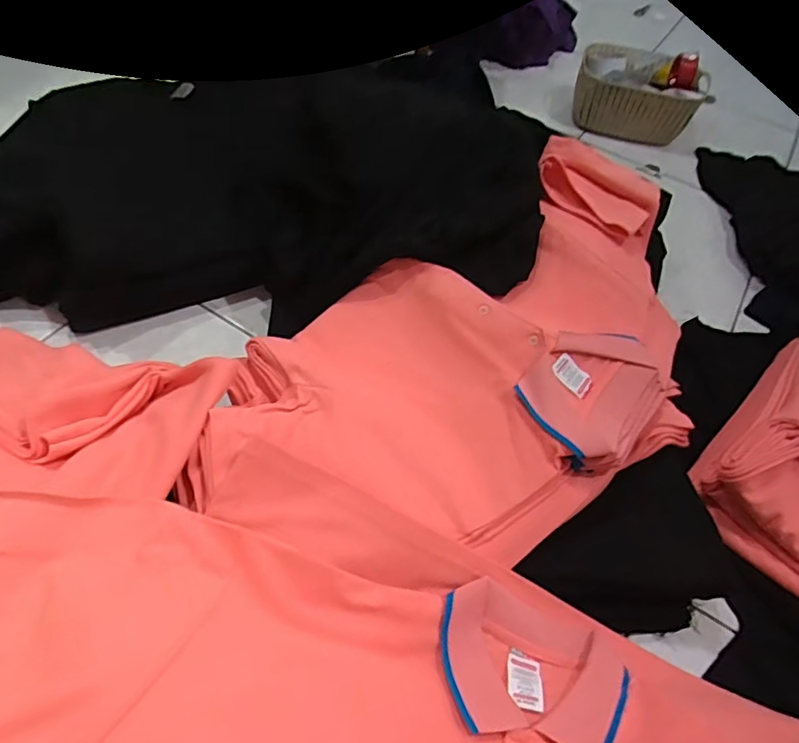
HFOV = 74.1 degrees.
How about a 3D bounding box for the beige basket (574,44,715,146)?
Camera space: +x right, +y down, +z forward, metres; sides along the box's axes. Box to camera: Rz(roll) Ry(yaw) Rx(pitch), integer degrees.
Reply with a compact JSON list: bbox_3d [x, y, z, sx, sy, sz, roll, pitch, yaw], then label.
[{"bbox_3d":[0.471,-0.555,1.060,0.239,0.116,0.158,17,55,6],"label":"beige basket"}]

